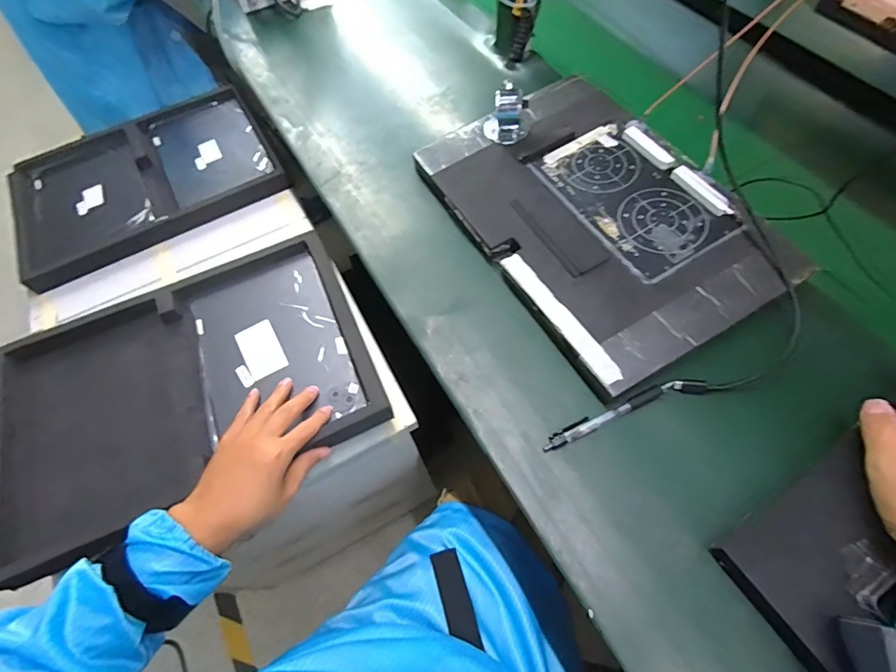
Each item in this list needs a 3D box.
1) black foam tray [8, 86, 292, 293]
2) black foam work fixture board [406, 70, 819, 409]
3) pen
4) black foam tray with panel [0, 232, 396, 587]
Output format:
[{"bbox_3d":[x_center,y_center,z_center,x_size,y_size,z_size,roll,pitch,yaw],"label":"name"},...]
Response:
[{"bbox_3d":[-0.536,-0.281,0.787,0.425,0.030,0.313,-29,65,-11],"label":"black foam tray"},{"bbox_3d":[0.162,-0.147,0.508,0.254,0.035,0.381,-29,65,-11],"label":"black foam work fixture board"},{"bbox_3d":[0.155,0.075,0.426,0.140,0.015,0.016,-22,64,-8],"label":"pen"},{"bbox_3d":[-0.315,0.058,0.537,0.427,0.043,0.287,-26,64,-9],"label":"black foam tray with panel"}]

